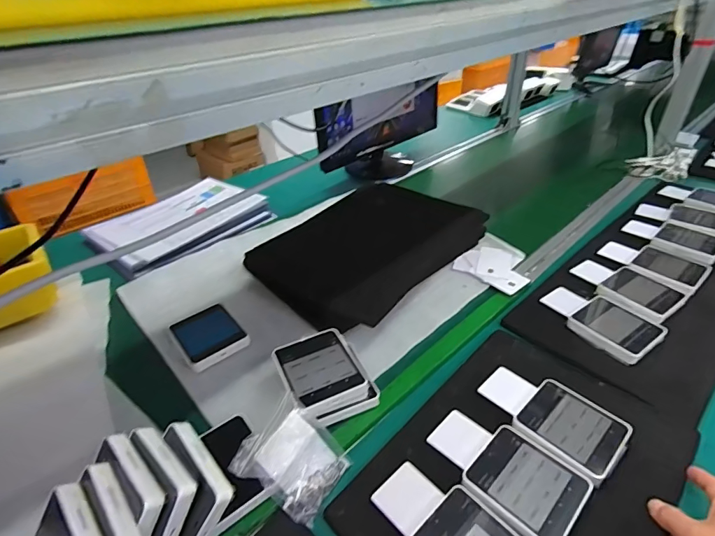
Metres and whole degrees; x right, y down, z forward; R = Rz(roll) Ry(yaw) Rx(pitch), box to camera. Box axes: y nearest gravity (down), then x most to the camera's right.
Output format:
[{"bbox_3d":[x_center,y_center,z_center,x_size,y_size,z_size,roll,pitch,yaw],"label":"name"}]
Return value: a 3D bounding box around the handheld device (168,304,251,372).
[{"bbox_3d":[-0.212,0.095,0.580,0.085,0.021,0.102,-28,44,-32],"label":"handheld device"}]

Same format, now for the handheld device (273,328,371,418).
[{"bbox_3d":[-0.043,0.119,0.482,0.086,0.023,0.103,-18,41,-21],"label":"handheld device"}]

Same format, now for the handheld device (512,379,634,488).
[{"bbox_3d":[0.237,0.176,0.455,0.091,0.009,0.098,-30,44,-33],"label":"handheld device"}]

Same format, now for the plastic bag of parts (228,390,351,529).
[{"bbox_3d":[-0.063,0.190,0.408,0.074,0.070,0.092,17,40,24],"label":"plastic bag of parts"}]

